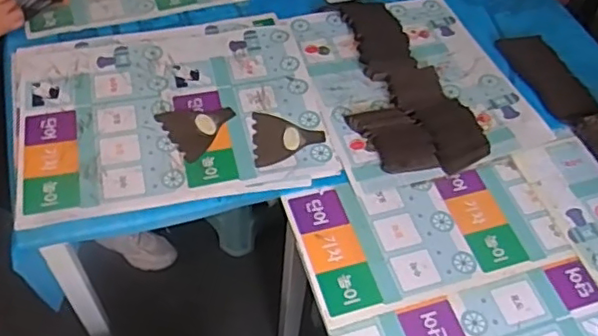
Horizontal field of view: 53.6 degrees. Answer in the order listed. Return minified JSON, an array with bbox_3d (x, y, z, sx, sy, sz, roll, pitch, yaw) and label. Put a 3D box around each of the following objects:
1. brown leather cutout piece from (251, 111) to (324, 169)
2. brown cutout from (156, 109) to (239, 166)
[{"bbox_3d":[-0.018,-0.052,1.048,0.124,0.006,0.118,0,56,-4],"label":"brown leather cutout piece"},{"bbox_3d":[-0.172,-0.076,1.047,0.121,0.005,0.122,-29,63,-21],"label":"brown cutout"}]

